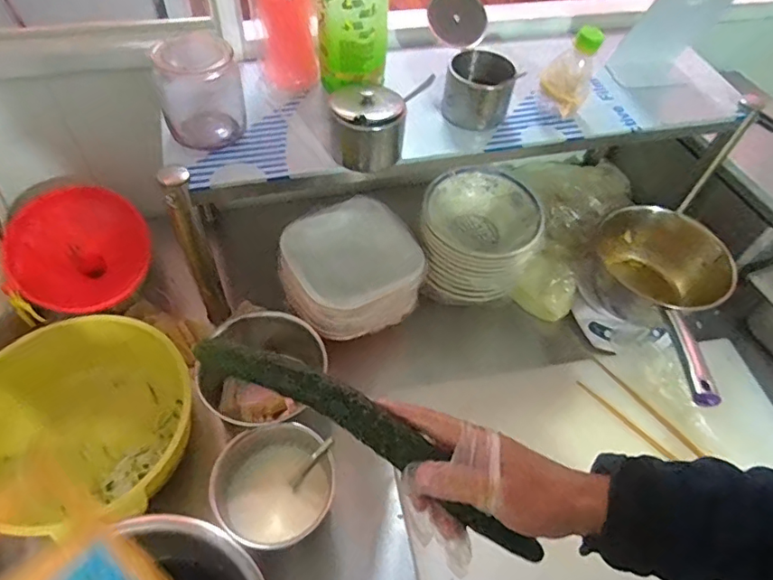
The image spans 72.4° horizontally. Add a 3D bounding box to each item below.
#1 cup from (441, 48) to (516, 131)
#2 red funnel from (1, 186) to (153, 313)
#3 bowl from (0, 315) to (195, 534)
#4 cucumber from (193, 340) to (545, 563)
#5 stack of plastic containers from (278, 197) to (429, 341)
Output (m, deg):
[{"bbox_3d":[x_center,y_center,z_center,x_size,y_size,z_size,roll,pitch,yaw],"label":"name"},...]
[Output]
[{"bbox_3d":[0.116,-0.254,0.670,0.078,0.066,0.076,2,53,-3],"label":"cup"},{"bbox_3d":[-0.439,-0.056,0.754,0.178,0.173,0.131,-17,24,-31],"label":"red funnel"},{"bbox_3d":[-0.378,0.166,0.651,0.256,0.108,0.241,2,53,-3],"label":"bowl"},{"bbox_3d":[-0.004,0.109,0.384,0.285,0.024,0.036,35,56,-3],"label":"cucumber"},{"bbox_3d":[-0.054,-0.035,0.783,0.194,0.081,0.189,-28,60,-23],"label":"stack of plastic containers"}]

